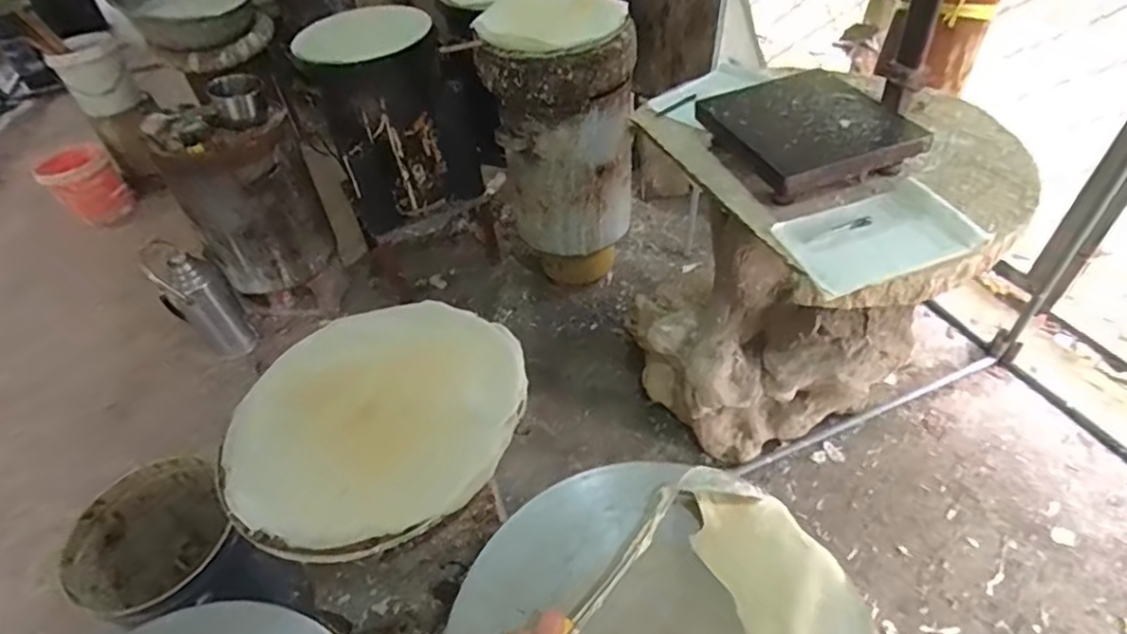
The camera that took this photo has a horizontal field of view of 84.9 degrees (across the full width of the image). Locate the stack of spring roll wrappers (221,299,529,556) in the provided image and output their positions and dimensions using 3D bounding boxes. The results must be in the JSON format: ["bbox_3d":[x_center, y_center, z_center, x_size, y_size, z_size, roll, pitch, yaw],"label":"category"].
[{"bbox_3d":[-0.247,0.118,0.797,0.381,0.051,0.371,7,45,14],"label":"stack of spring roll wrappers"}]

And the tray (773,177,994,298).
[{"bbox_3d":[0.539,-0.150,1.075,0.296,0.027,0.203,-17,44,-10],"label":"tray"}]

